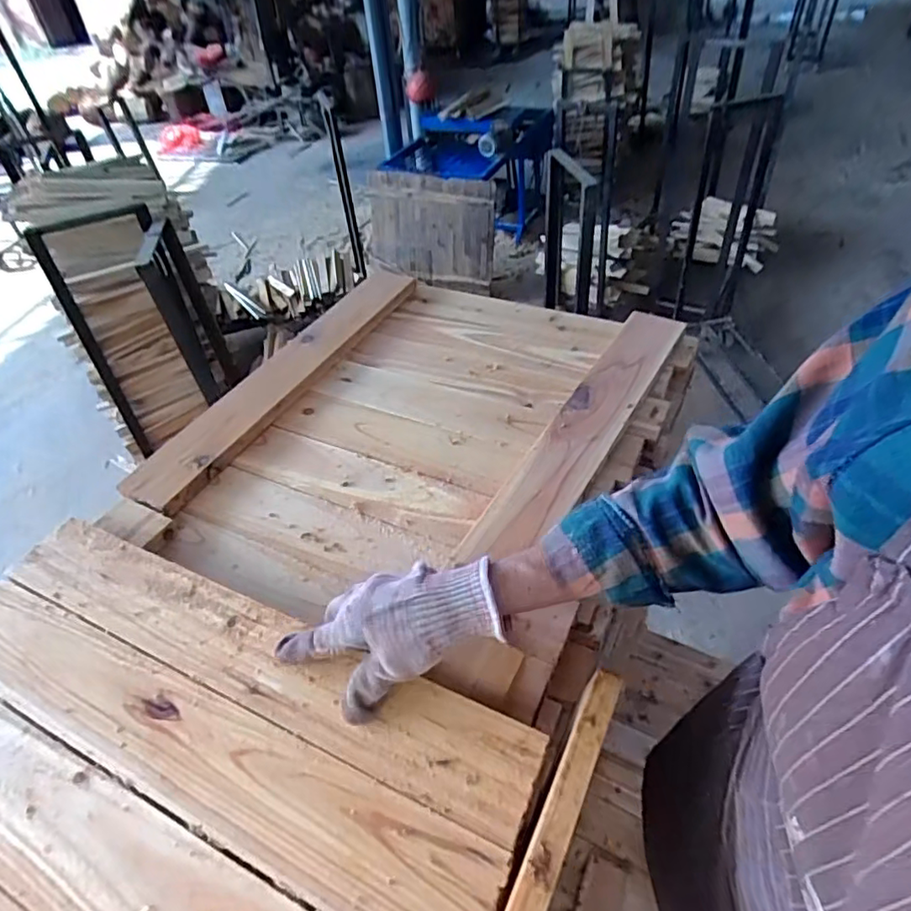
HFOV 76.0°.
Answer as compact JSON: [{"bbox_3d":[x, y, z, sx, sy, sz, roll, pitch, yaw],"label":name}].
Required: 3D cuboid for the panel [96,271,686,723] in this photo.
[{"bbox_3d":[-0.040,-0.048,0.678,0.467,0.031,0.553,16,48,21],"label":"panel"}]

